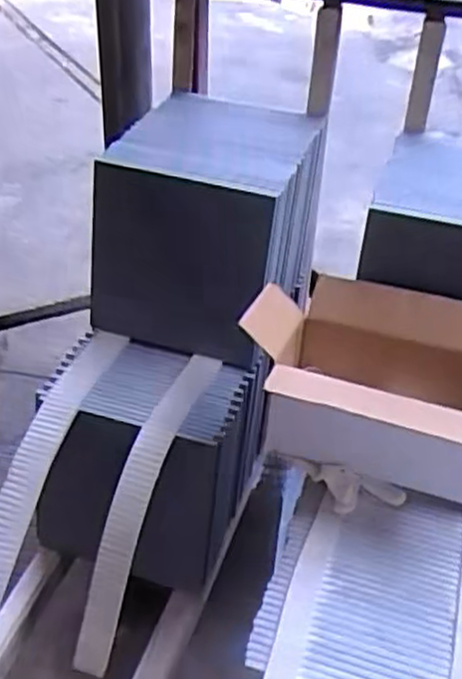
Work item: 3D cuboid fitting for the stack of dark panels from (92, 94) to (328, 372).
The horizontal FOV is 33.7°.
[{"bbox_3d":[-0.036,-0.210,1.367,0.326,0.301,0.385,13,38,14],"label":"stack of dark panels"}]

